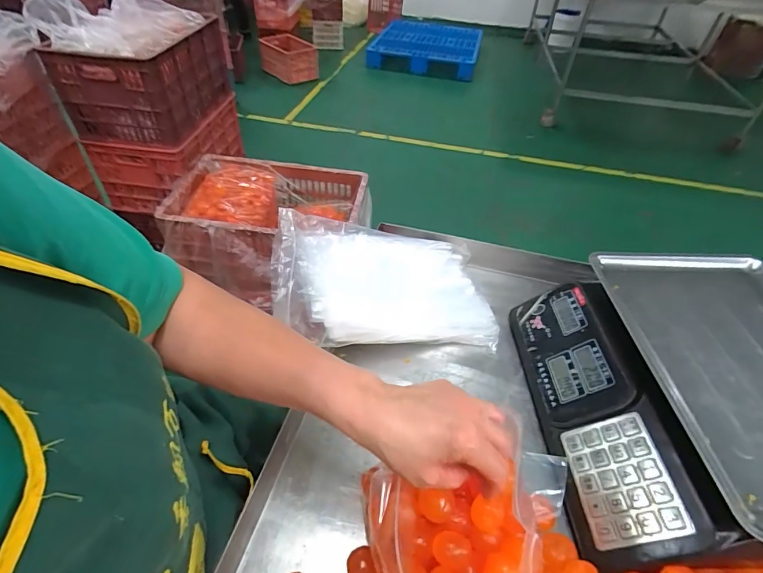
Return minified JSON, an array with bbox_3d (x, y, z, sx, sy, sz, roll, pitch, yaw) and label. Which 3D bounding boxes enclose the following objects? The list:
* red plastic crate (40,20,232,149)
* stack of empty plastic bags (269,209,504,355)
[{"bbox_3d":[-0.688,-0.625,1.245,0.293,0.234,0.433,8,45,4],"label":"red plastic crate"},{"bbox_3d":[0.009,-0.010,0.585,0.311,0.048,0.199,7,53,-22],"label":"stack of empty plastic bags"}]

